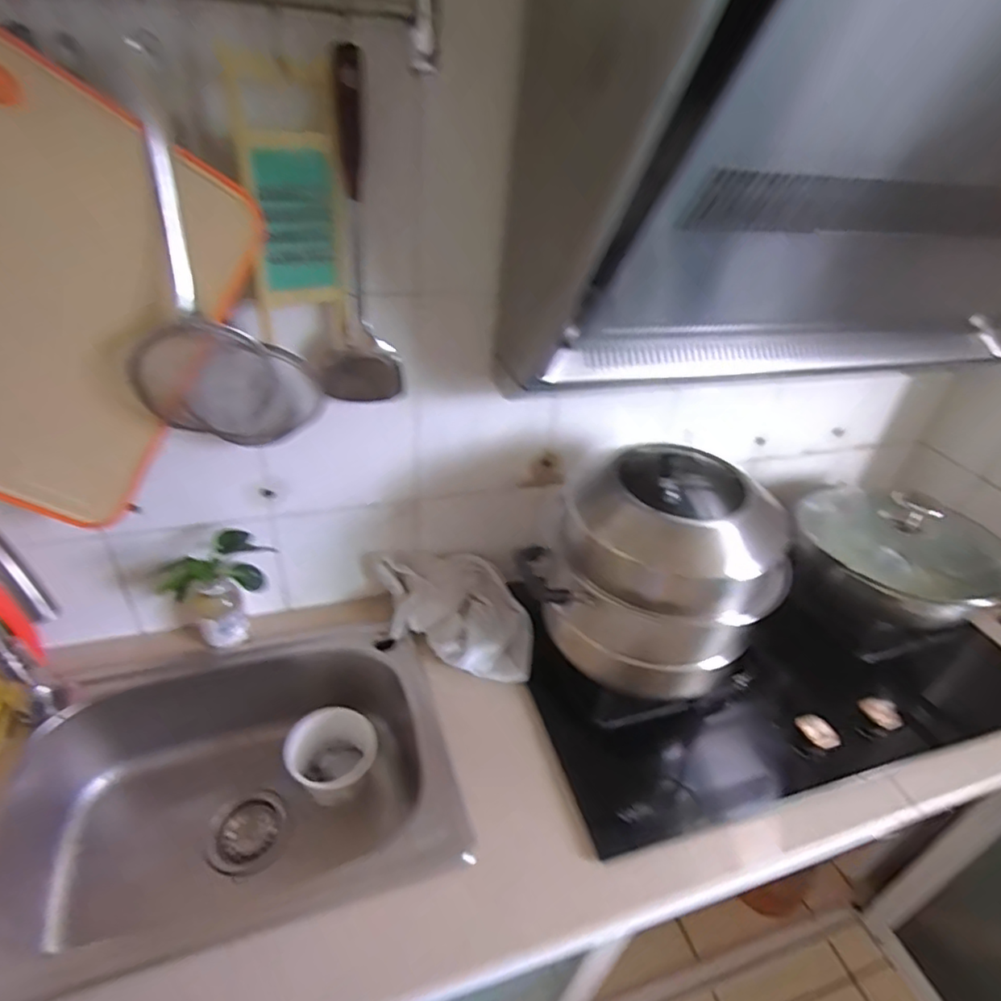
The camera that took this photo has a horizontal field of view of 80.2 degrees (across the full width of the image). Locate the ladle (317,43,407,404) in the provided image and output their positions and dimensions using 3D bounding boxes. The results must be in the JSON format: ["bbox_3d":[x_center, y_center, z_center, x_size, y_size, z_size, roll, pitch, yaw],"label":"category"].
[{"bbox_3d":[-0.151,-0.257,0.629,0.081,0.341,0.057,7,37,2],"label":"ladle"}]

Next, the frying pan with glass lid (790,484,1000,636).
[{"bbox_3d":[0.738,0.107,0.949,0.491,0.156,0.252,14,37,10],"label":"frying pan with glass lid"}]

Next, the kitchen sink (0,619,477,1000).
[{"bbox_3d":[-0.340,0.406,0.781,0.521,0.248,0.367,-8,39,-19],"label":"kitchen sink"}]

